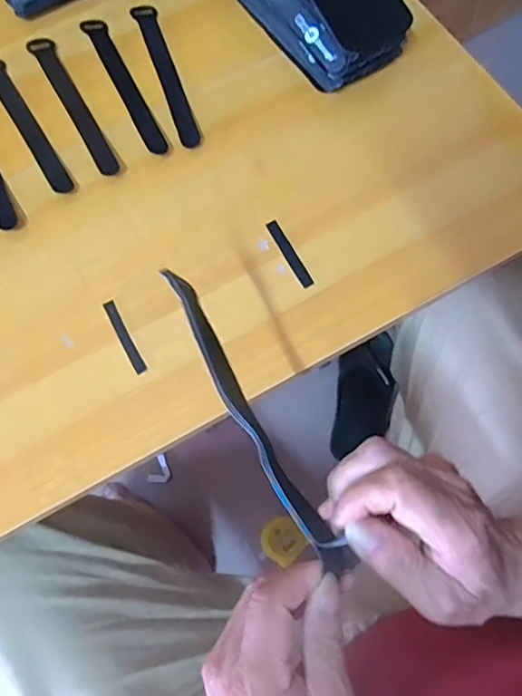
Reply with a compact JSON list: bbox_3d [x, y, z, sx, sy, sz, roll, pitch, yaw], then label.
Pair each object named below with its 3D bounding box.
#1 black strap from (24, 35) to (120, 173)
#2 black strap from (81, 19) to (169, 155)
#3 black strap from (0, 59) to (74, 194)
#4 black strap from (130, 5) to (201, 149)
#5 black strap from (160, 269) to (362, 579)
[{"bbox_3d":[-0.182,-0.238,0.525,0.022,0.004,0.188,-29,72,-8],"label":"black strap"},{"bbox_3d":[-0.135,-0.262,0.534,0.021,0.004,0.188,-26,71,-7],"label":"black strap"},{"bbox_3d":[-0.228,-0.218,0.523,0.023,0.004,0.188,-32,72,-9],"label":"black strap"},{"bbox_3d":[-0.093,-0.273,0.536,0.023,0.004,0.189,-20,71,-5],"label":"black strap"},{"bbox_3d":[-0.005,0.037,0.300,0.018,0.018,0.188,-29,77,-8],"label":"black strap"}]

